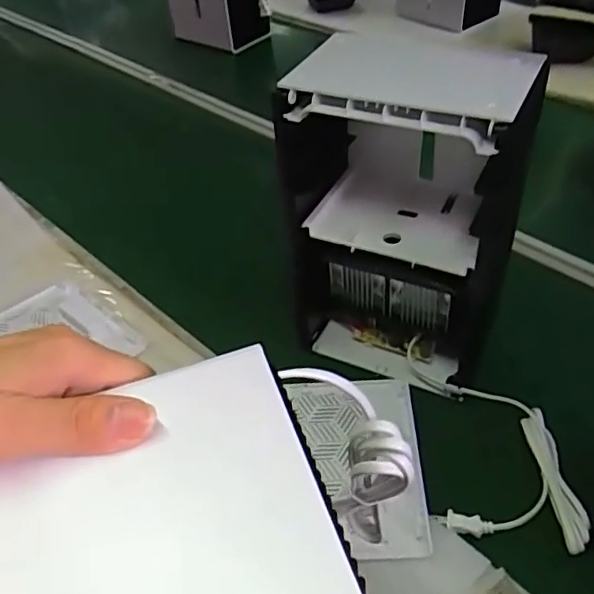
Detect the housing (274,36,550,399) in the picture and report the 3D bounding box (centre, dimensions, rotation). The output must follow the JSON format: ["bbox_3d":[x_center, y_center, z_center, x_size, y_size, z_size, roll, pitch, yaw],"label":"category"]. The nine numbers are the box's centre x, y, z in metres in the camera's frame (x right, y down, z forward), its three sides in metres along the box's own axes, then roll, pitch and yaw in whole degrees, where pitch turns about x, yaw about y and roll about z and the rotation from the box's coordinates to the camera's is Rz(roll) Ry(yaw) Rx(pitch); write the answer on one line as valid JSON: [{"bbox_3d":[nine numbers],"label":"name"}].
[{"bbox_3d":[0.105,-0.142,0.594,0.187,0.170,0.155,18,48,21],"label":"housing"}]

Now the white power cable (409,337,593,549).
[{"bbox_3d":[0.200,0.144,0.632,0.140,0.020,0.242,-1,44,3],"label":"white power cable"}]

